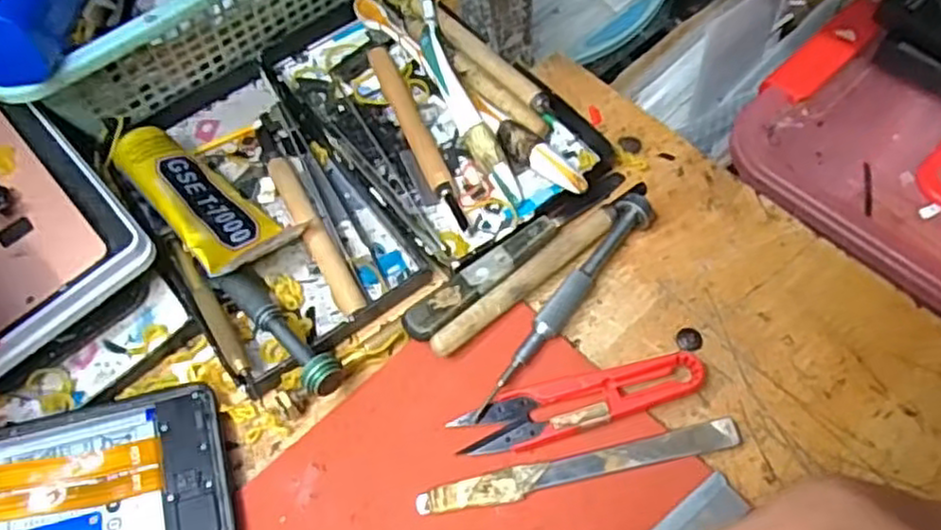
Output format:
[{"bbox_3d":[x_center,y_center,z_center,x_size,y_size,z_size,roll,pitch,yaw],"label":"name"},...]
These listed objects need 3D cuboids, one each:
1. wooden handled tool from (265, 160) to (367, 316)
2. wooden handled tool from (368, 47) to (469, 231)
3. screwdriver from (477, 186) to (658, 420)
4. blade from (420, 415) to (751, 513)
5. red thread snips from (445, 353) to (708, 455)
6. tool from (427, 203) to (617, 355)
[{"bbox_3d":[-0.076,-0.017,0.346,0.011,0.011,0.099,-28,62,-10],"label":"wooden handled tool"},{"bbox_3d":[-0.028,-0.068,0.369,0.011,0.009,0.119,-22,61,-7],"label":"wooden handled tool"},{"bbox_3d":[0.043,0.015,0.318,0.015,0.010,0.125,32,68,21],"label":"screwdriver"},{"bbox_3d":[0.045,0.080,0.286,0.130,0.004,0.012,-13,61,-2],"label":"blade"},{"bbox_3d":[0.045,0.056,0.296,0.101,0.013,0.024,-14,61,-3],"label":"red thread snips"},{"bbox_3d":[0.026,0.005,0.323,0.106,0.009,0.013,-38,64,-15],"label":"tool"}]

